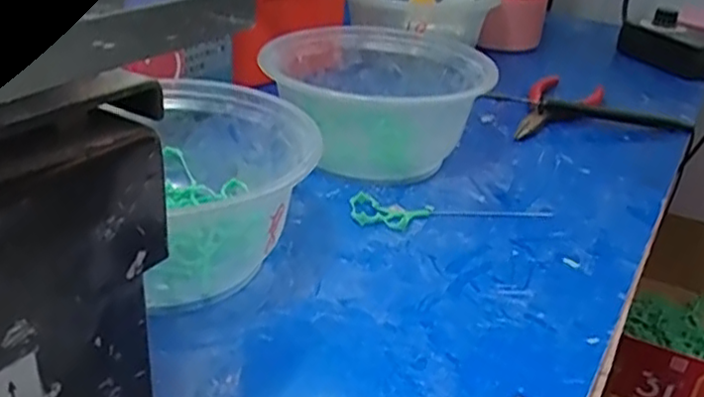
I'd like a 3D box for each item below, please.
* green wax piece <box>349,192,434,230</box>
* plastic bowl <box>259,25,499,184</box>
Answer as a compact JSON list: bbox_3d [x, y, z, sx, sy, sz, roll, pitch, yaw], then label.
[{"bbox_3d":[0.021,0.007,0.358,0.043,0.005,0.030,7,30,1],"label":"green wax piece"},{"bbox_3d":[0.015,-0.062,0.423,0.110,0.059,0.107,4,30,-3],"label":"plastic bowl"}]

